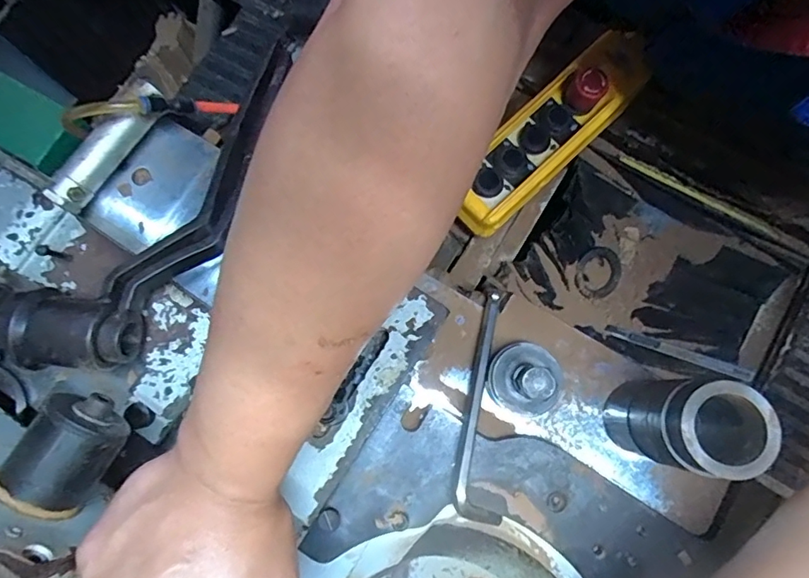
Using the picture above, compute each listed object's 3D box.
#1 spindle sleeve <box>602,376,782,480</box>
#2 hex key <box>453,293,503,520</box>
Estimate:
[{"bbox_3d":[0.184,0.090,0.337,0.056,0.118,0.055,5,79,2],"label":"spindle sleeve"},{"bbox_3d":[0.062,0.089,0.383,0.033,0.013,0.177,5,79,2],"label":"hex key"}]

